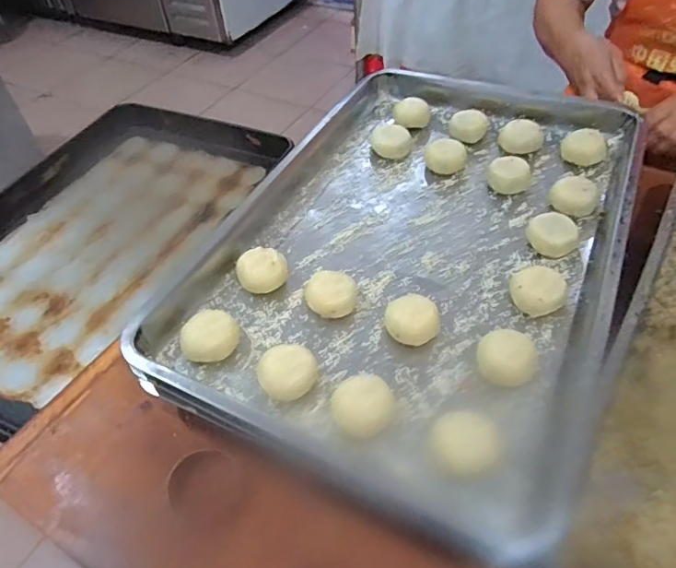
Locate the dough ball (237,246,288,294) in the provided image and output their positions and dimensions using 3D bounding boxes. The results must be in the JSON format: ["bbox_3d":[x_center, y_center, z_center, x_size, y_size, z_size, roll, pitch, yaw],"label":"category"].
[{"bbox_3d":[-0.079,-0.016,0.538,0.052,0.029,0.042,-14,49,-8],"label":"dough ball"}]

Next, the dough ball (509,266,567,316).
[{"bbox_3d":[0.198,0.007,0.505,0.044,0.031,0.040,-2,48,2],"label":"dough ball"}]

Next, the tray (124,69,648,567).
[{"bbox_3d":[0.102,-0.065,0.596,0.406,0.067,0.621,17,52,18],"label":"tray"}]

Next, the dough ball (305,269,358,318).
[{"bbox_3d":[-0.006,0.010,0.519,0.051,0.023,0.043,-6,48,-2],"label":"dough ball"}]

